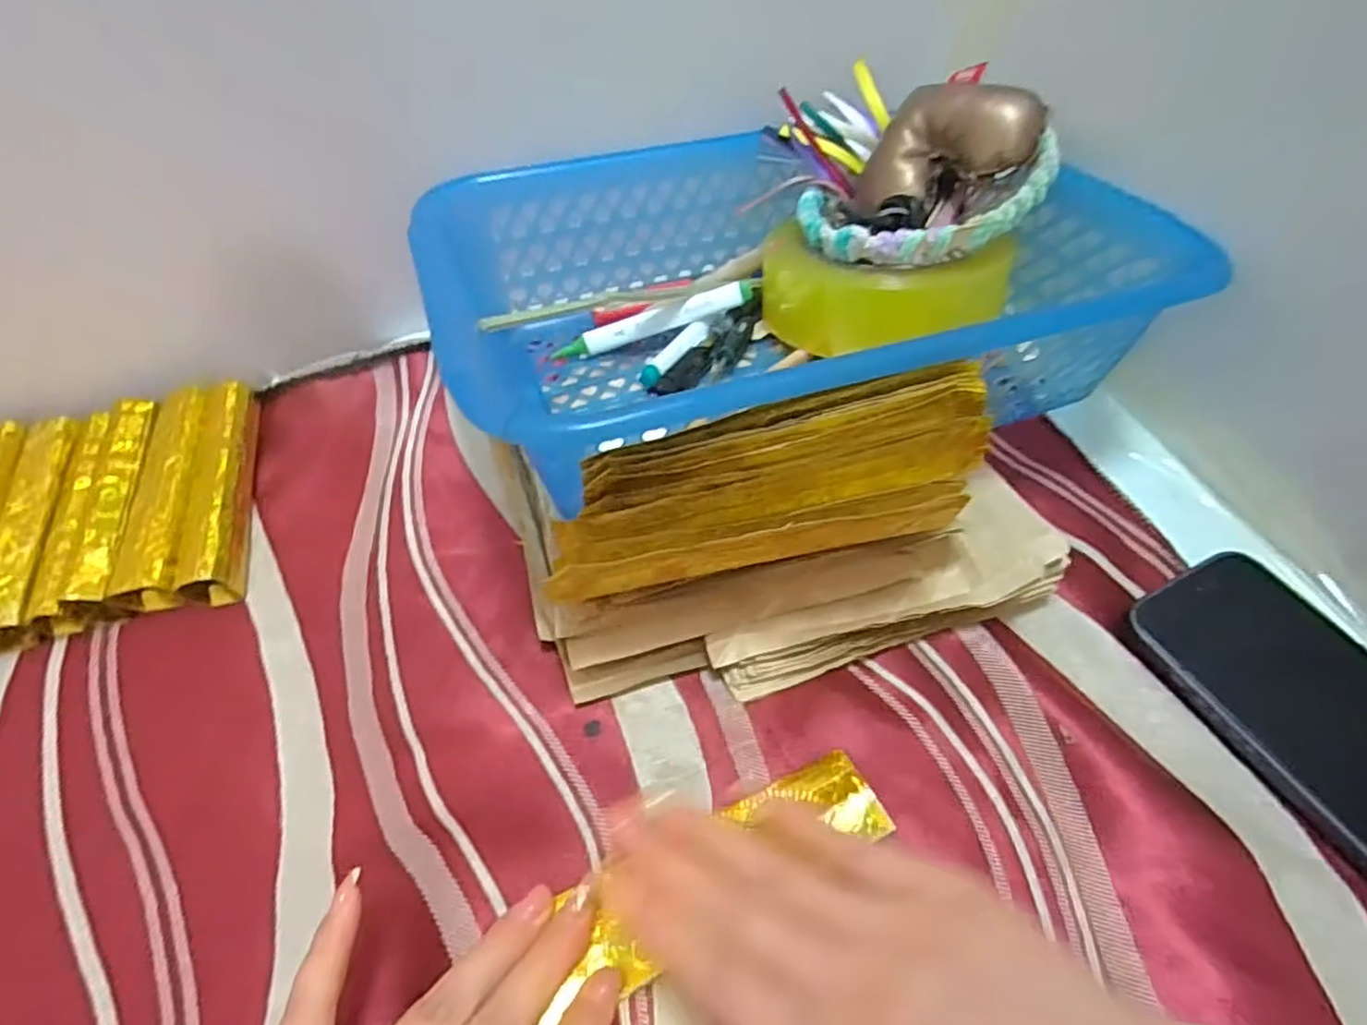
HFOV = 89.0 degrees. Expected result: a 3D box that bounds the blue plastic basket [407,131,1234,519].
[{"bbox_3d":[0.049,-0.109,0.355,0.319,0.099,0.221,-18,53,-11],"label":"blue plastic basket"}]

